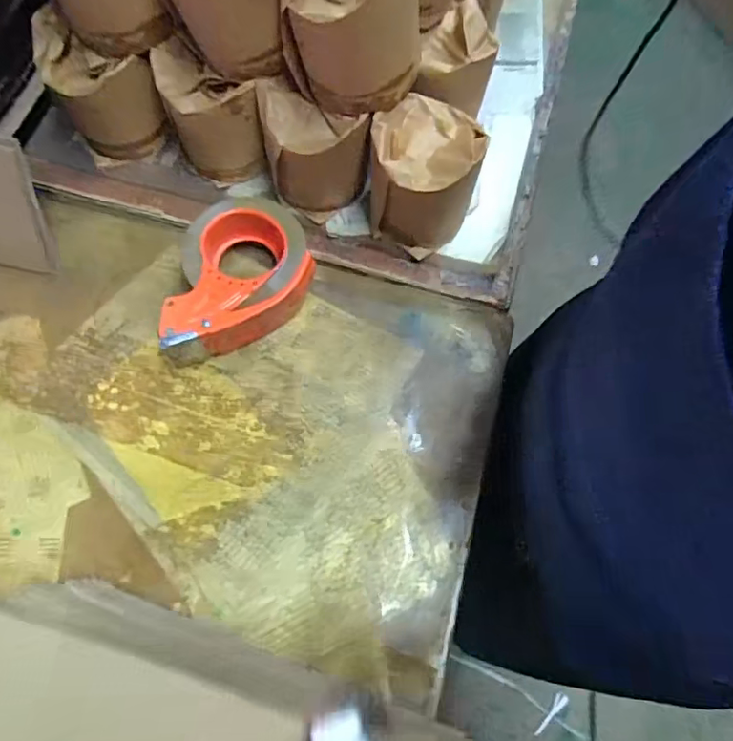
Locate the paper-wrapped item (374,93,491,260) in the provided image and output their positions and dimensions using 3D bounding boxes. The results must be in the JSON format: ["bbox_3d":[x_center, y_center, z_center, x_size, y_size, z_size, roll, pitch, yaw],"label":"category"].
[{"bbox_3d":[0.053,-0.190,0.537,0.098,0.114,0.107,16,73,3],"label":"paper-wrapped item"}]

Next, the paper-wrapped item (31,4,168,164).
[{"bbox_3d":[-0.263,-0.282,0.555,0.087,0.109,0.090,-28,76,-10],"label":"paper-wrapped item"}]

